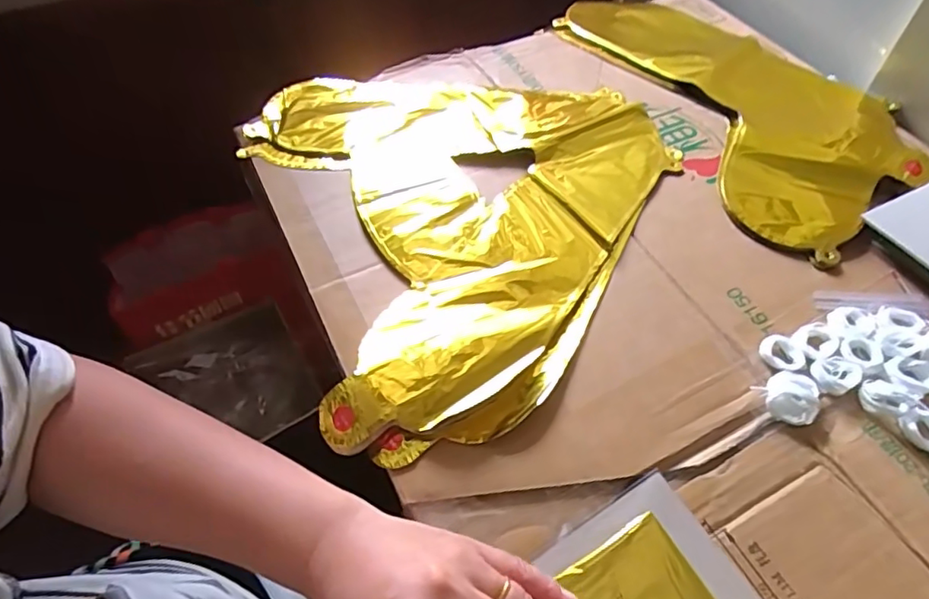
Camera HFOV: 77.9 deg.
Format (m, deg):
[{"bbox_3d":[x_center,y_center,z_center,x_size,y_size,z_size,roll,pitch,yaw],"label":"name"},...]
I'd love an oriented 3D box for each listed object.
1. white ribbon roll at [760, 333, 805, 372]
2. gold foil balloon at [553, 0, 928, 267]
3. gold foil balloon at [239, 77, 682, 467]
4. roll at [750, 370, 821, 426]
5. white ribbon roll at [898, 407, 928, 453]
[{"bbox_3d":[0.219,0.037,0.395,0.027,0.008,0.028,0,55,0],"label":"white ribbon roll"},{"bbox_3d":[0.281,-0.209,0.579,0.225,0.034,0.404,-17,56,-12],"label":"gold foil balloon"},{"bbox_3d":[0.018,-0.094,0.482,0.344,0.016,0.391,-19,57,-13],"label":"gold foil balloon"},{"bbox_3d":[0.212,0.063,0.370,0.039,0.013,0.035,-16,56,-11],"label":"roll"},{"bbox_3d":[0.289,0.082,0.358,0.022,0.010,0.029,-22,58,-15],"label":"white ribbon roll"}]

